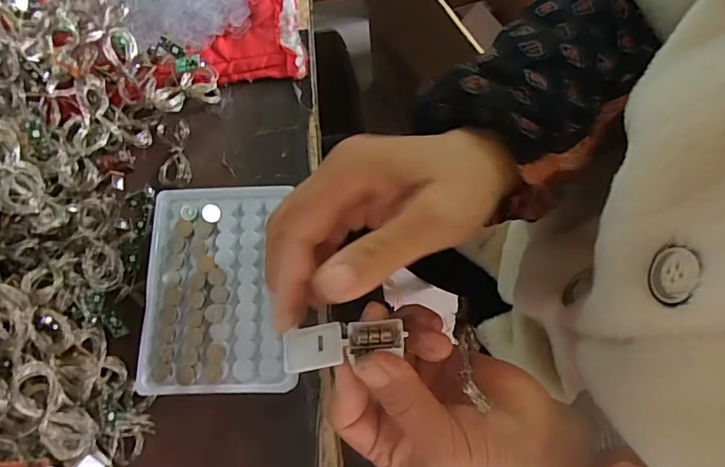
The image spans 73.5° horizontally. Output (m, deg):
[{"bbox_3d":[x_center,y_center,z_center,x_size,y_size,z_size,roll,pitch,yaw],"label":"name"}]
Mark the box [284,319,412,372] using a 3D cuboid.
[{"bbox_3d":[-0.009,0.049,0.221,0.054,0.009,0.019,-10,73,3],"label":"box"}]

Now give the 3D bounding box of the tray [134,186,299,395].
[{"bbox_3d":[-0.094,0.033,0.309,0.091,0.010,0.129,-2,73,0],"label":"tray"}]

